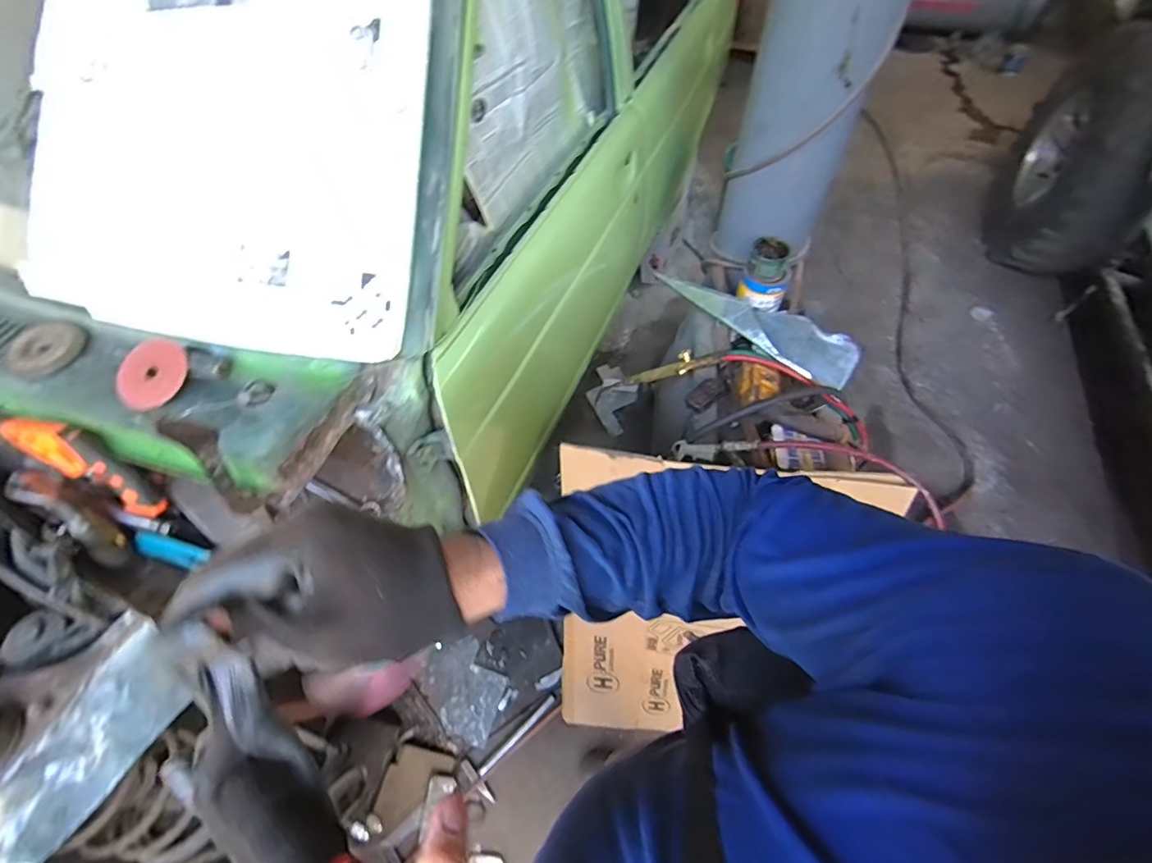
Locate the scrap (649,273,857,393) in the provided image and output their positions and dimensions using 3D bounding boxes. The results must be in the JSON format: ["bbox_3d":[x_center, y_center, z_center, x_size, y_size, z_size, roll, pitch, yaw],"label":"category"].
[{"bbox_3d":[0.413,-0.268,1.192,0.139,0.062,0.503,-38,64,-19],"label":"scrap"}]

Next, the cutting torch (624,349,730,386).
[{"bbox_3d":[0.229,-0.148,1.220,0.282,0.037,0.055,-12,46,46],"label":"cutting torch"}]

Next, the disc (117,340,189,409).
[{"bbox_3d":[-0.515,-0.071,0.616,0.082,0.005,0.093,6,70,4],"label":"disc"}]

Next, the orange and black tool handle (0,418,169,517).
[{"bbox_3d":[-0.581,0.036,0.602,0.196,0.065,0.047,31,62,-5],"label":"orange and black tool handle"}]

